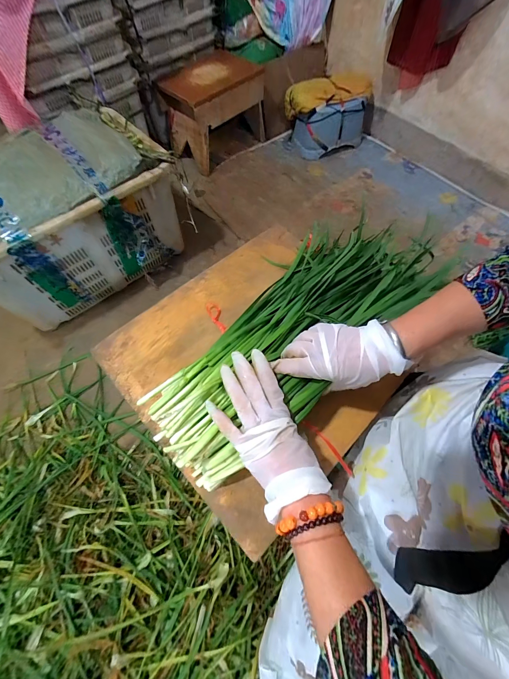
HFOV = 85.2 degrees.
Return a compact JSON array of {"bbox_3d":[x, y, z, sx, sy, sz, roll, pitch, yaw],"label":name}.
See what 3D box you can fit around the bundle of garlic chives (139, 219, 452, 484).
[{"bbox_3d":[0.067,-0.029,0.430,0.221,0.095,0.509,41,69,18],"label":"bundle of garlic chives"}]

